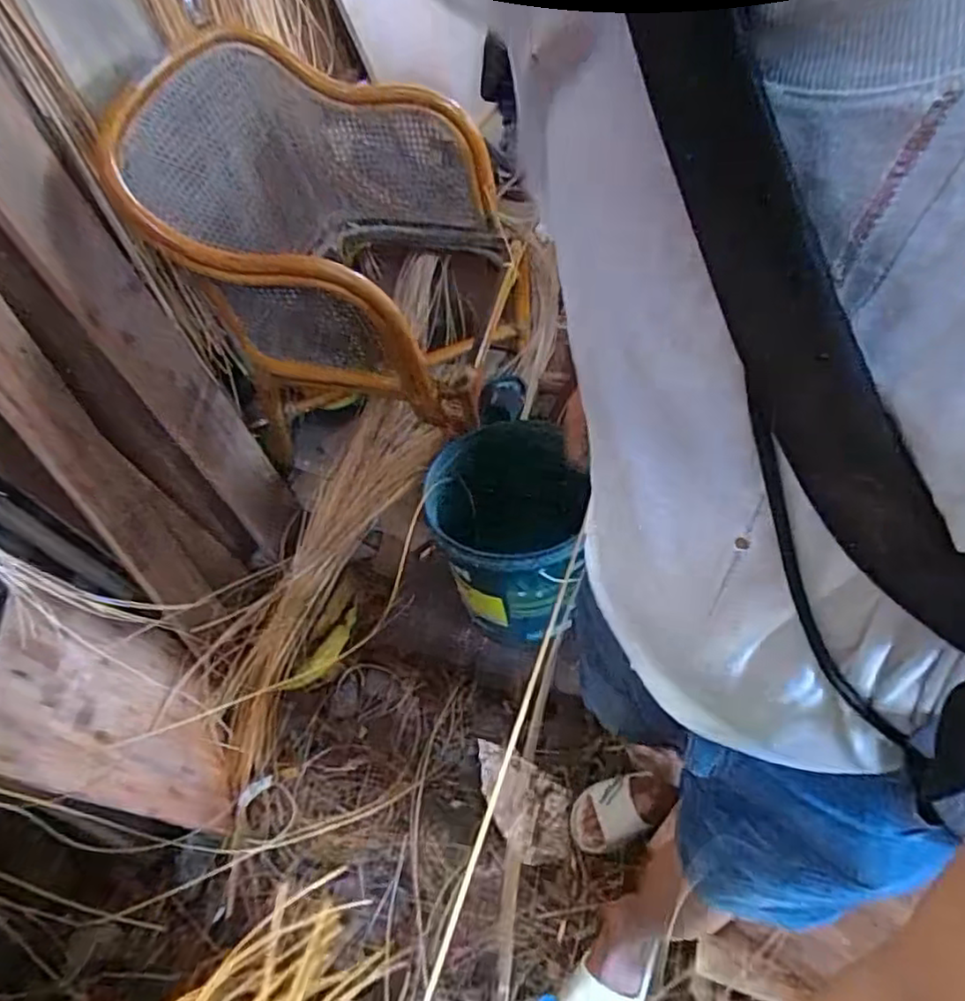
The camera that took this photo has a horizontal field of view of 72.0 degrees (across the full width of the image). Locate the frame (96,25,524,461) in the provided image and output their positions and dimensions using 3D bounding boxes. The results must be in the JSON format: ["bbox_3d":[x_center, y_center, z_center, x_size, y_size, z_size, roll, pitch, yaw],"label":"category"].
[{"bbox_3d":[-0.229,-0.566,1.364,0.598,0.623,0.735,10,50,14],"label":"frame"}]

